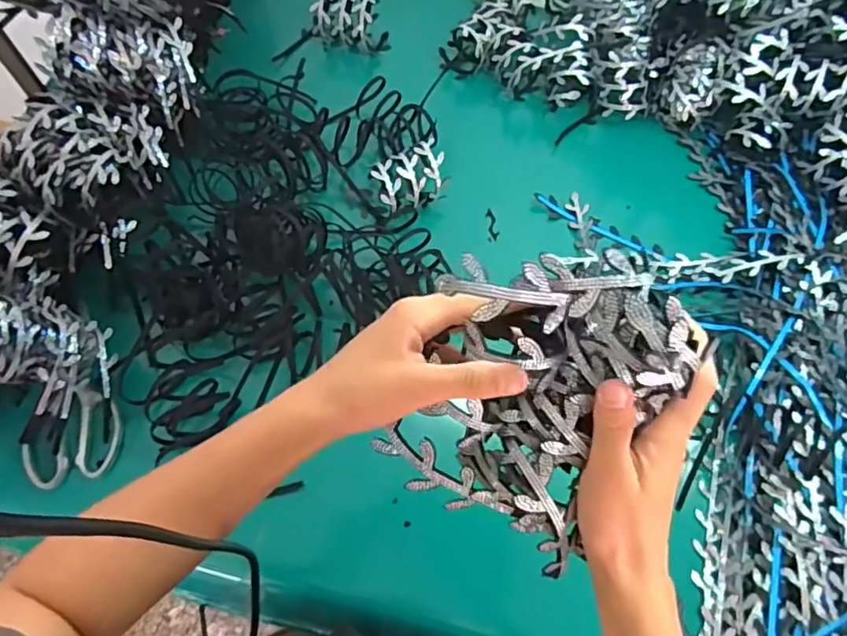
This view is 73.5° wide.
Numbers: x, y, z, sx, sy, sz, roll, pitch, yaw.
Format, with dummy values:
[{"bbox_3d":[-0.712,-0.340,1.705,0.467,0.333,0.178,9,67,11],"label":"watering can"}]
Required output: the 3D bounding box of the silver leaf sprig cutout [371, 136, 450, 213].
[{"bbox_3d":[-0.018,-0.173,0.704,0.092,0.055,0.060,-28,69,-14],"label":"silver leaf sprig cutout"}]

